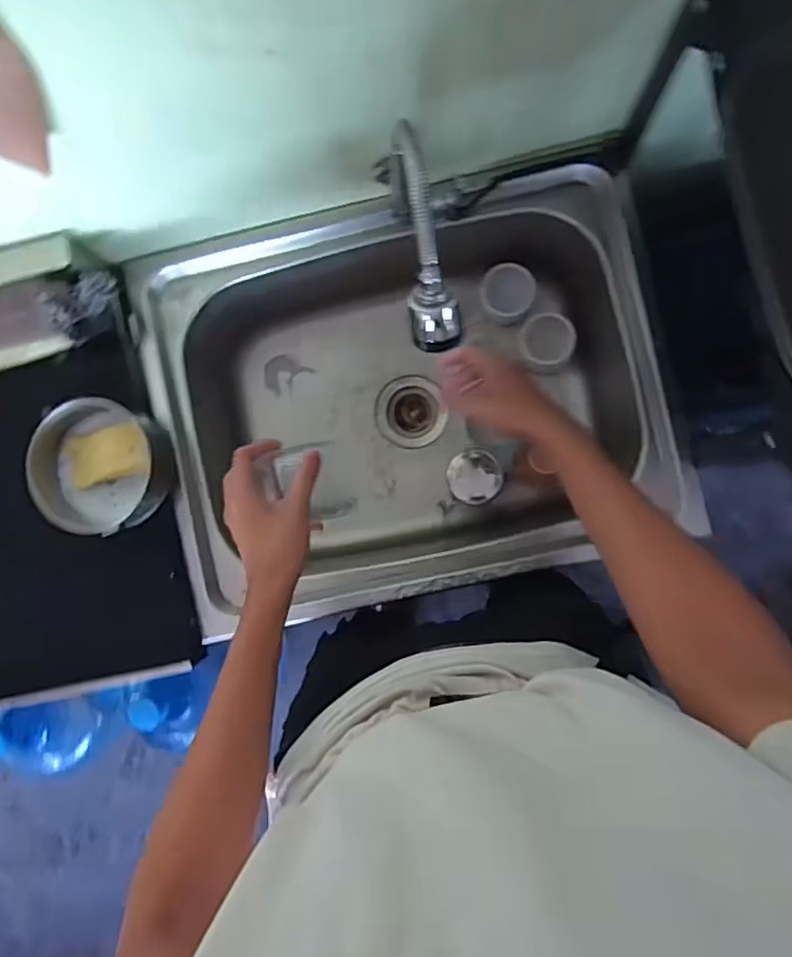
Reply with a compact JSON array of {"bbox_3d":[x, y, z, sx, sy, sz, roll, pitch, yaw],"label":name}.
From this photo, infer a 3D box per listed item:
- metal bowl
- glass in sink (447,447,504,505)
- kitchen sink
[{"bbox_3d":[-0.338,-0.012,0.718,0.142,0.073,0.144,0,89,3],"label":"metal bowl"},{"bbox_3d":[0.117,-0.004,0.888,0.084,0.096,0.081,-3,89,3],"label":"glass in sink"},{"bbox_3d":[0.012,-0.106,0.859,0.615,0.233,0.478,-14,88,2],"label":"kitchen sink"}]

